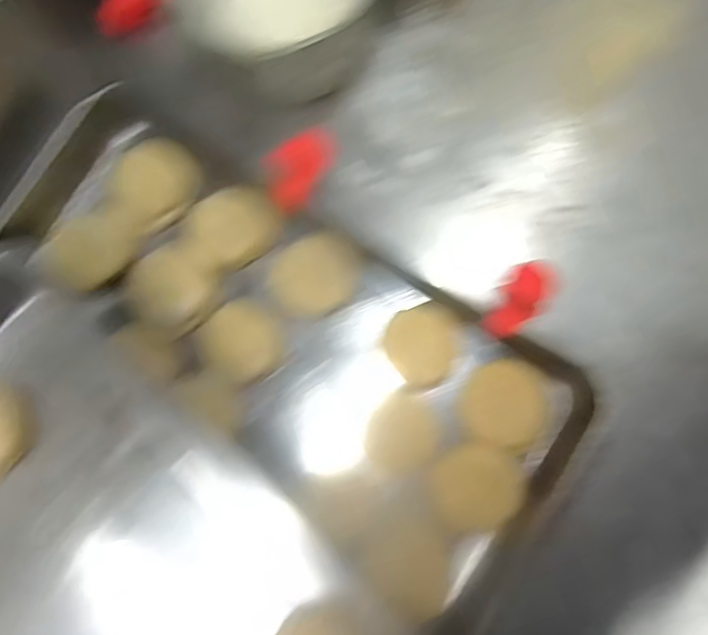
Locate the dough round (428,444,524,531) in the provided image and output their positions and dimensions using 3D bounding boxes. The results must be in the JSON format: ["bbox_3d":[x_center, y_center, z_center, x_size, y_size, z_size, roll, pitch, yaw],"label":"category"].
[{"bbox_3d":[0.090,0.123,0.408,0.061,0.012,0.059,-1,80,4],"label":"dough round"}]

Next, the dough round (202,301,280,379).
[{"bbox_3d":[-0.087,0.019,0.438,0.053,0.021,0.058,-1,80,4],"label":"dough round"}]

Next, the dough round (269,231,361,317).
[{"bbox_3d":[-0.030,-0.035,0.449,0.071,0.016,0.059,-23,79,0],"label":"dough round"}]

